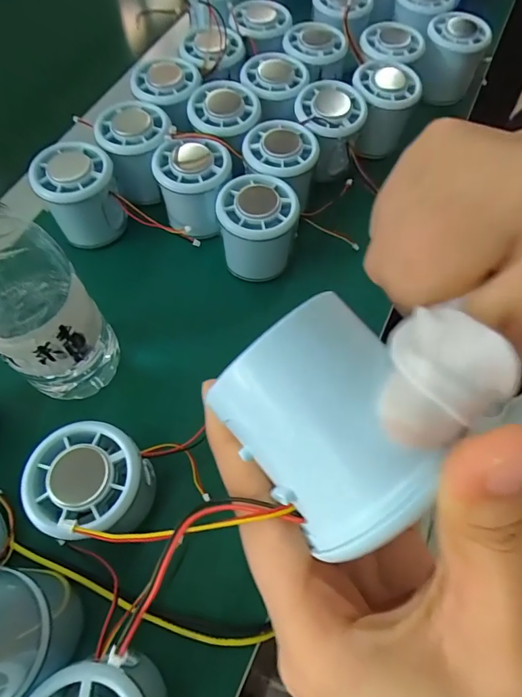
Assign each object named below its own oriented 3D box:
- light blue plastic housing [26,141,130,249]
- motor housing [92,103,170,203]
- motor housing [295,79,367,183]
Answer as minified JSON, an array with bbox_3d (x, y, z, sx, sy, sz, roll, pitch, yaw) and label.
[{"bbox_3d":[-0.137,-0.115,0.342,0.054,0.071,0.050,-16,64,-8],"label":"light blue plastic housing"},{"bbox_3d":[-0.100,-0.157,0.357,0.056,0.050,0.067,8,63,4],"label":"motor housing"},{"bbox_3d":[0.056,-0.180,0.371,0.053,0.059,0.053,8,63,4],"label":"motor housing"}]

